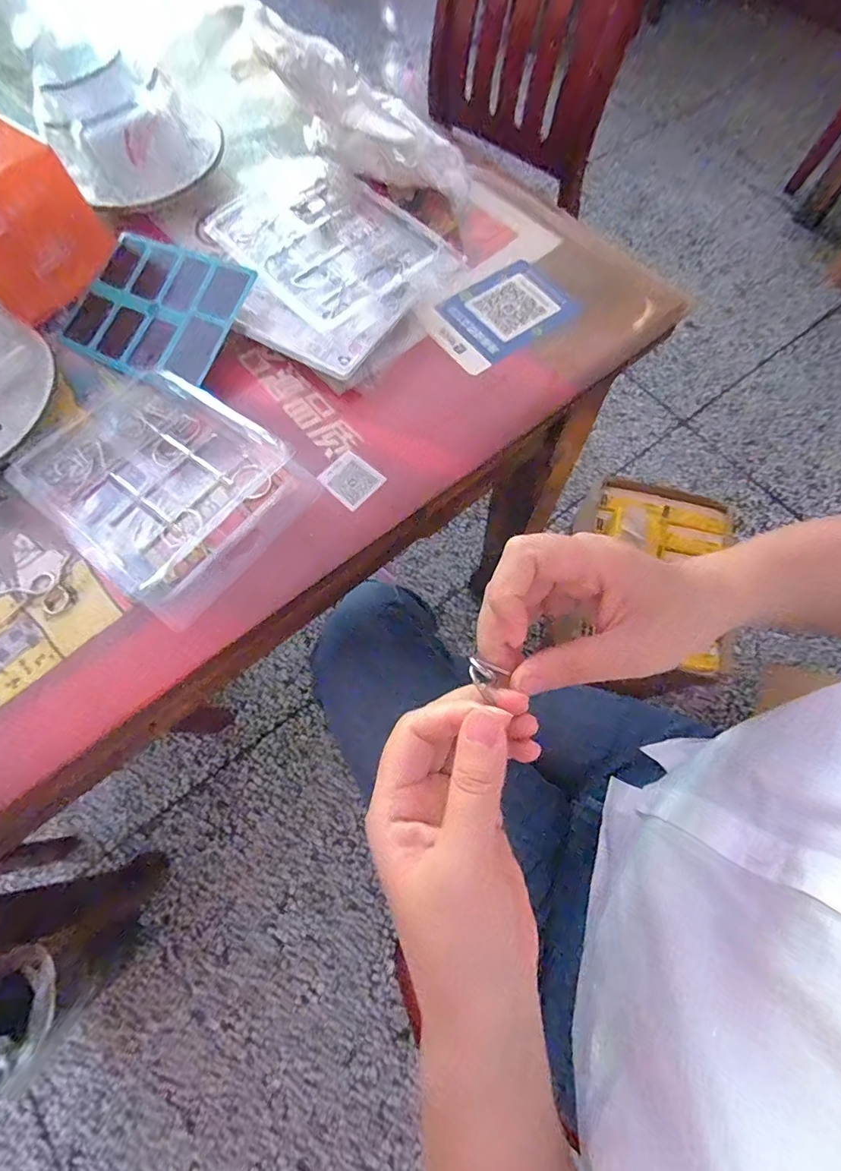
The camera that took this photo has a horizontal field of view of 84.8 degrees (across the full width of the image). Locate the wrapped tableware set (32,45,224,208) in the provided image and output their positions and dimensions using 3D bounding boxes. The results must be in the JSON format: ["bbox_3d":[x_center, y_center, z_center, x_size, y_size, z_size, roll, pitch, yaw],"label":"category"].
[{"bbox_3d":[-0.257,-0.402,0.413,0.145,0.071,0.120,-18,70,-5],"label":"wrapped tableware set"}]

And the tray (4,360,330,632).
[{"bbox_3d":[-0.182,-0.077,0.321,0.188,0.018,0.138,37,75,15],"label":"tray"}]

